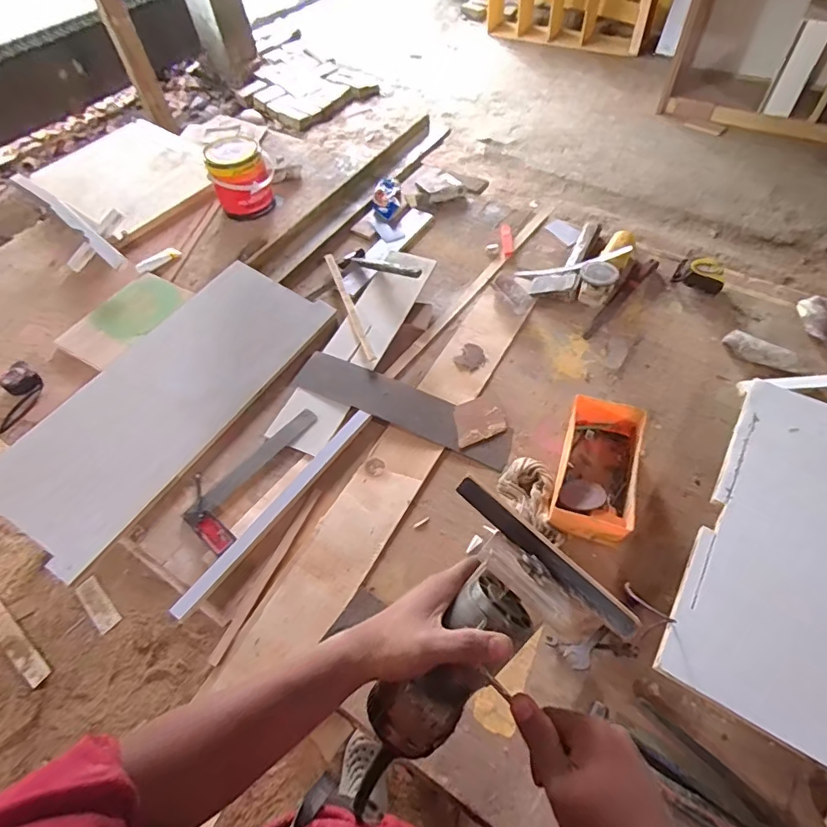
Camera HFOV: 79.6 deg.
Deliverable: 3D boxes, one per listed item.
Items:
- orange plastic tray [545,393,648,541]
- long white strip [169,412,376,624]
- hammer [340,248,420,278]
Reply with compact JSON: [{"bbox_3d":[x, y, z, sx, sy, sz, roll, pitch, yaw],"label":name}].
[{"bbox_3d":[0.317,0.096,0.865,0.121,0.073,0.248,15,59,13],"label":"orange plastic tray"},{"bbox_3d":[-0.235,0.158,0.882,0.031,0.011,0.463,37,63,8],"label":"long white strip"},{"bbox_3d":[-0.077,-0.355,1.183,0.247,0.026,0.082,27,61,40],"label":"hammer"}]

